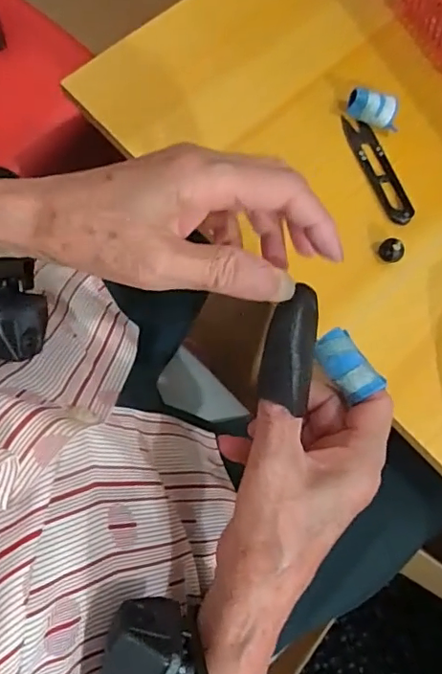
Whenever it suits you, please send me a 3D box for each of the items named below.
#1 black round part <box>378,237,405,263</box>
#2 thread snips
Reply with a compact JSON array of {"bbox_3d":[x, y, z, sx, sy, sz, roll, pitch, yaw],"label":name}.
[{"bbox_3d":[0.126,-0.064,0.394,0.018,0.015,0.013,36,76,8],"label":"black round part"},{"bbox_3d":[0.124,-0.132,0.414,0.022,0.006,0.097,-22,76,-8],"label":"thread snips"}]

